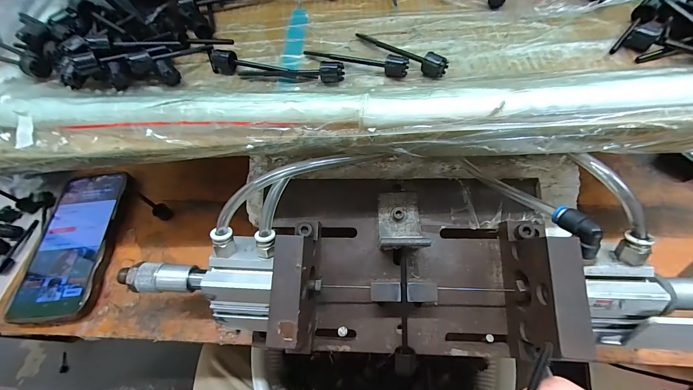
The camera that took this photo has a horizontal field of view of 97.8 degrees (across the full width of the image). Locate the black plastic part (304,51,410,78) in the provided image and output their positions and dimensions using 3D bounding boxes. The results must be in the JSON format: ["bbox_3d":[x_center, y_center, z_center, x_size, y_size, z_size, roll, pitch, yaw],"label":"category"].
[{"bbox_3d":[0.008,-0.101,0.231,0.078,0.012,0.011,9,61,9],"label":"black plastic part"}]

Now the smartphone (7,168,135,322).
[{"bbox_3d":[-0.291,0.045,0.327,0.078,0.017,0.170,-3,59,2],"label":"smartphone"}]

